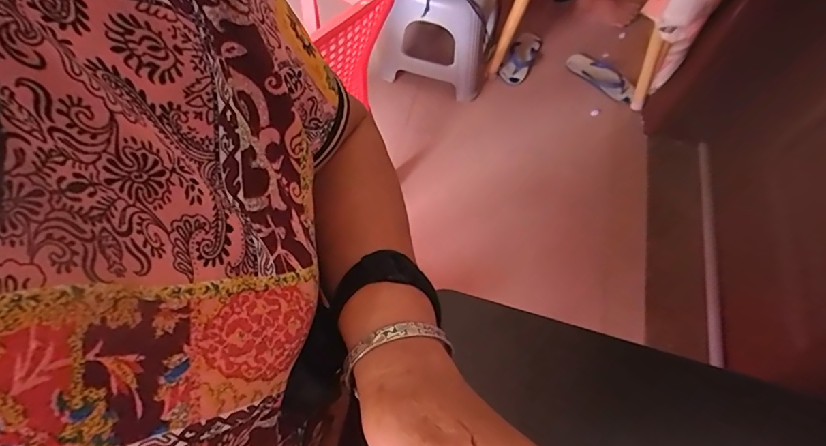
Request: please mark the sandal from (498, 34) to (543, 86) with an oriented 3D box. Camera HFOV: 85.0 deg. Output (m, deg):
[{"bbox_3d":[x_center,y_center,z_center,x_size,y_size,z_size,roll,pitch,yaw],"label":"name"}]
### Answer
[{"bbox_3d":[0.373,-0.567,1.523,0.098,0.072,0.252,25,52,11],"label":"sandal"}]

